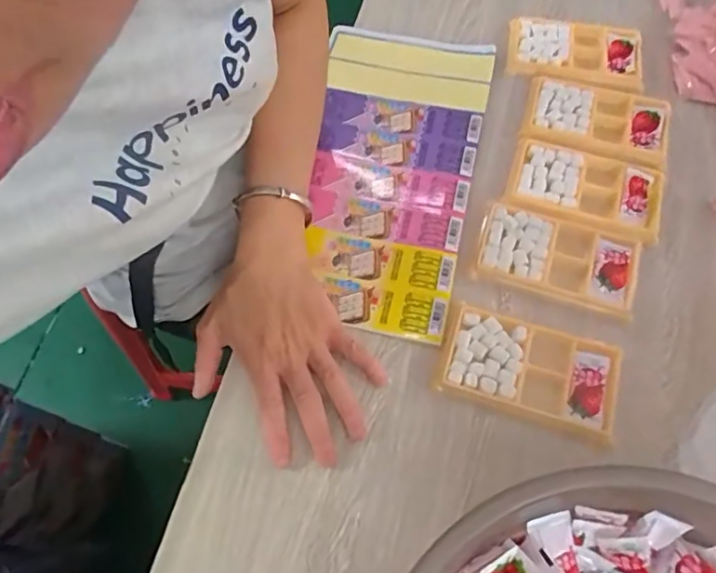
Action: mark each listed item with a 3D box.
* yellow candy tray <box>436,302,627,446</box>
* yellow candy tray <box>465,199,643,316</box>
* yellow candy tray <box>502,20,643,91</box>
[{"bbox_3d":[0.129,0.064,0.402,0.132,0.012,0.075,18,67,9],"label":"yellow candy tray"},{"bbox_3d":[0.166,-0.025,0.438,0.129,0.009,0.072,15,66,8],"label":"yellow candy tray"},{"bbox_3d":[0.222,-0.242,0.542,0.131,0.010,0.081,9,66,5],"label":"yellow candy tray"}]

